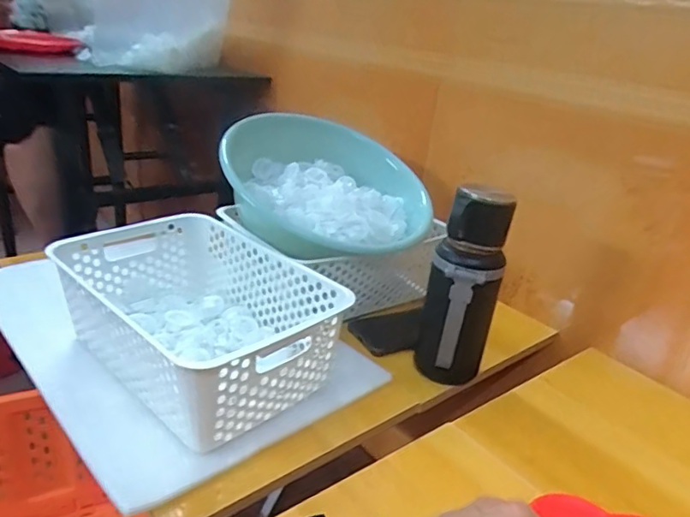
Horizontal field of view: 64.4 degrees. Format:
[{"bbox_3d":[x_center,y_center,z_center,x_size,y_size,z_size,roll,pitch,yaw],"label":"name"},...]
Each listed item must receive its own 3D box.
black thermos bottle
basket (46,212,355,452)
[{"bbox_3d":[0.134,0.040,0.630,0.080,0.229,0.075,10,25,9],"label":"black thermos bottle"},{"bbox_3d":[-0.167,0.071,0.619,0.310,0.129,0.209,24,30,35],"label":"basket"}]

